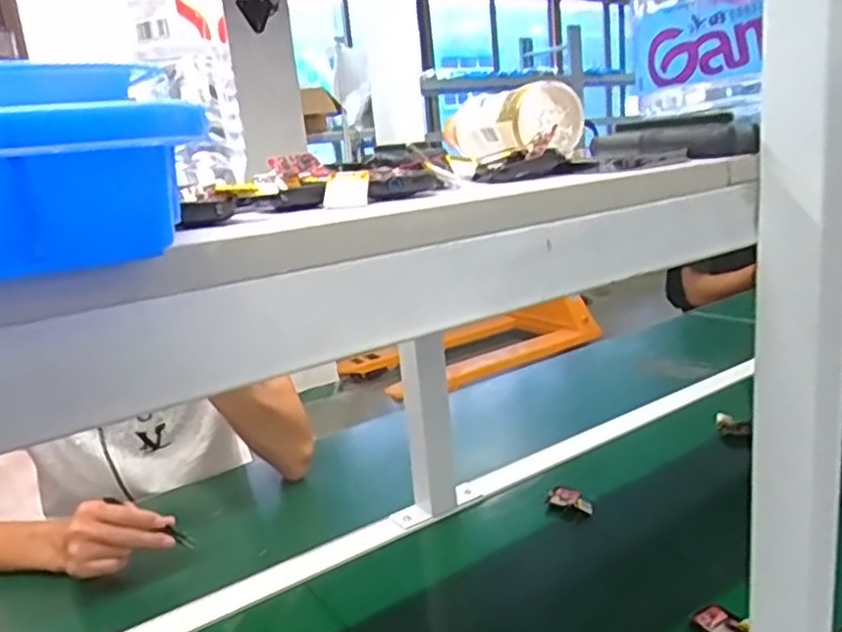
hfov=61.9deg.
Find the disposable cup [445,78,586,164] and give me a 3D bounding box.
[{"bbox_3d":[0.084,-0.183,0.672,0.073,0.060,0.155,-11,15,-18],"label":"disposable cup"}]

